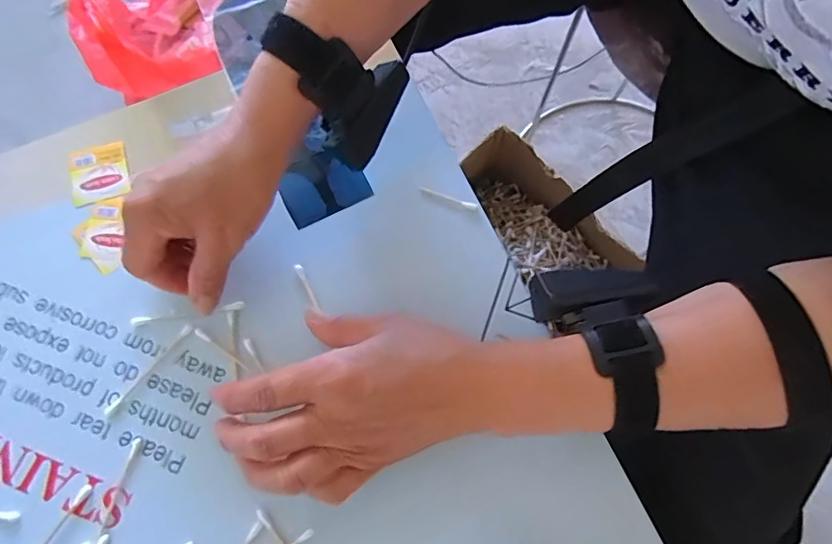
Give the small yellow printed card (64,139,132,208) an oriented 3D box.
[{"bbox_3d":[-0.229,-0.072,0.368,0.041,0.004,0.042,-20,80,-11],"label":"small yellow printed card"}]

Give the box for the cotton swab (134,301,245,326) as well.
[{"bbox_3d":[-0.151,0.028,0.335,0.073,0.004,0.007,-8,73,-1],"label":"cotton swab"}]

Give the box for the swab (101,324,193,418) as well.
[{"bbox_3d":[-0.172,0.063,0.326,0.007,0.004,0.074,40,77,12],"label":"swab"}]

